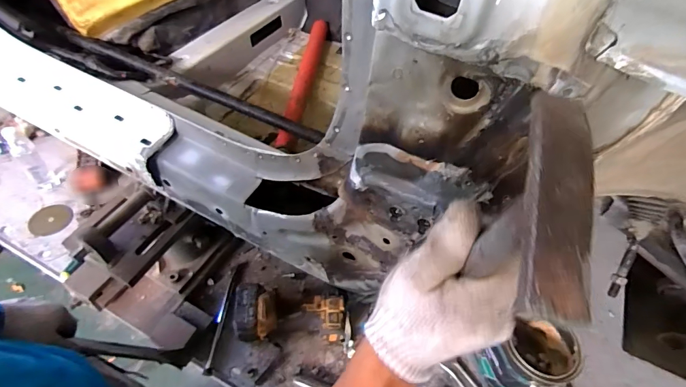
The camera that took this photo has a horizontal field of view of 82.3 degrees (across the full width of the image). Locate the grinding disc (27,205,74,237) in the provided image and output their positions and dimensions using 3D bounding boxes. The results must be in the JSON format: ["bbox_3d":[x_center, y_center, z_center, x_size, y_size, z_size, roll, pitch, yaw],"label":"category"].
[{"bbox_3d":[-0.798,0.074,1.076,0.100,0.007,0.106,2,49,-2],"label":"grinding disc"}]

